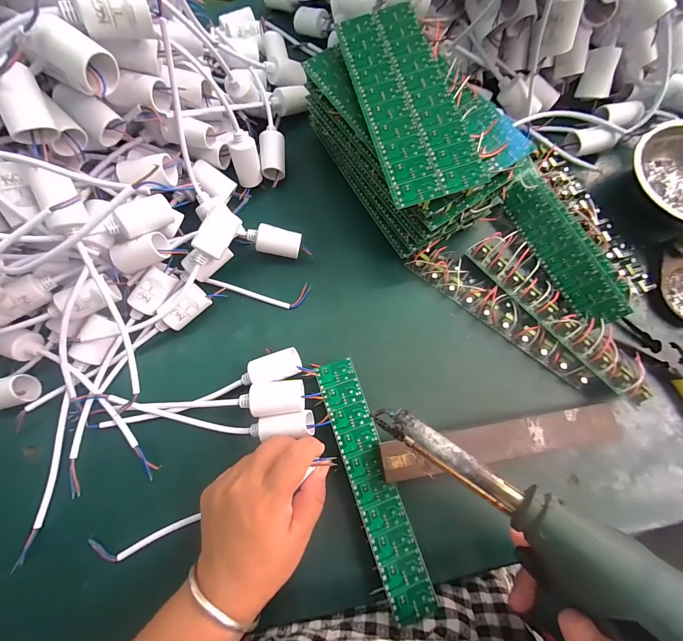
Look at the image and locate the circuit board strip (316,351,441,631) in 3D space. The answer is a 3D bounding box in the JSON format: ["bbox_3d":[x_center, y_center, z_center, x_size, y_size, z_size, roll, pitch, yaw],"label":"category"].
[{"bbox_3d":[0.025,0.131,0.269,0.035,0.004,0.200,-16,74,-13],"label":"circuit board strip"}]

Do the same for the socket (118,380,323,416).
[{"bbox_3d":[-0.105,0.070,0.279,0.170,0.032,0.027,-3,74,0],"label":"socket"}]

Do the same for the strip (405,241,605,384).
[{"bbox_3d":[0.158,-0.013,0.317,0.194,0.026,0.037,39,78,11],"label":"strip"}]

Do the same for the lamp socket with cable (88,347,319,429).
[{"bbox_3d":[-0.125,0.064,0.296,0.200,0.031,0.028,-15,74,-4],"label":"lamp socket with cable"}]

